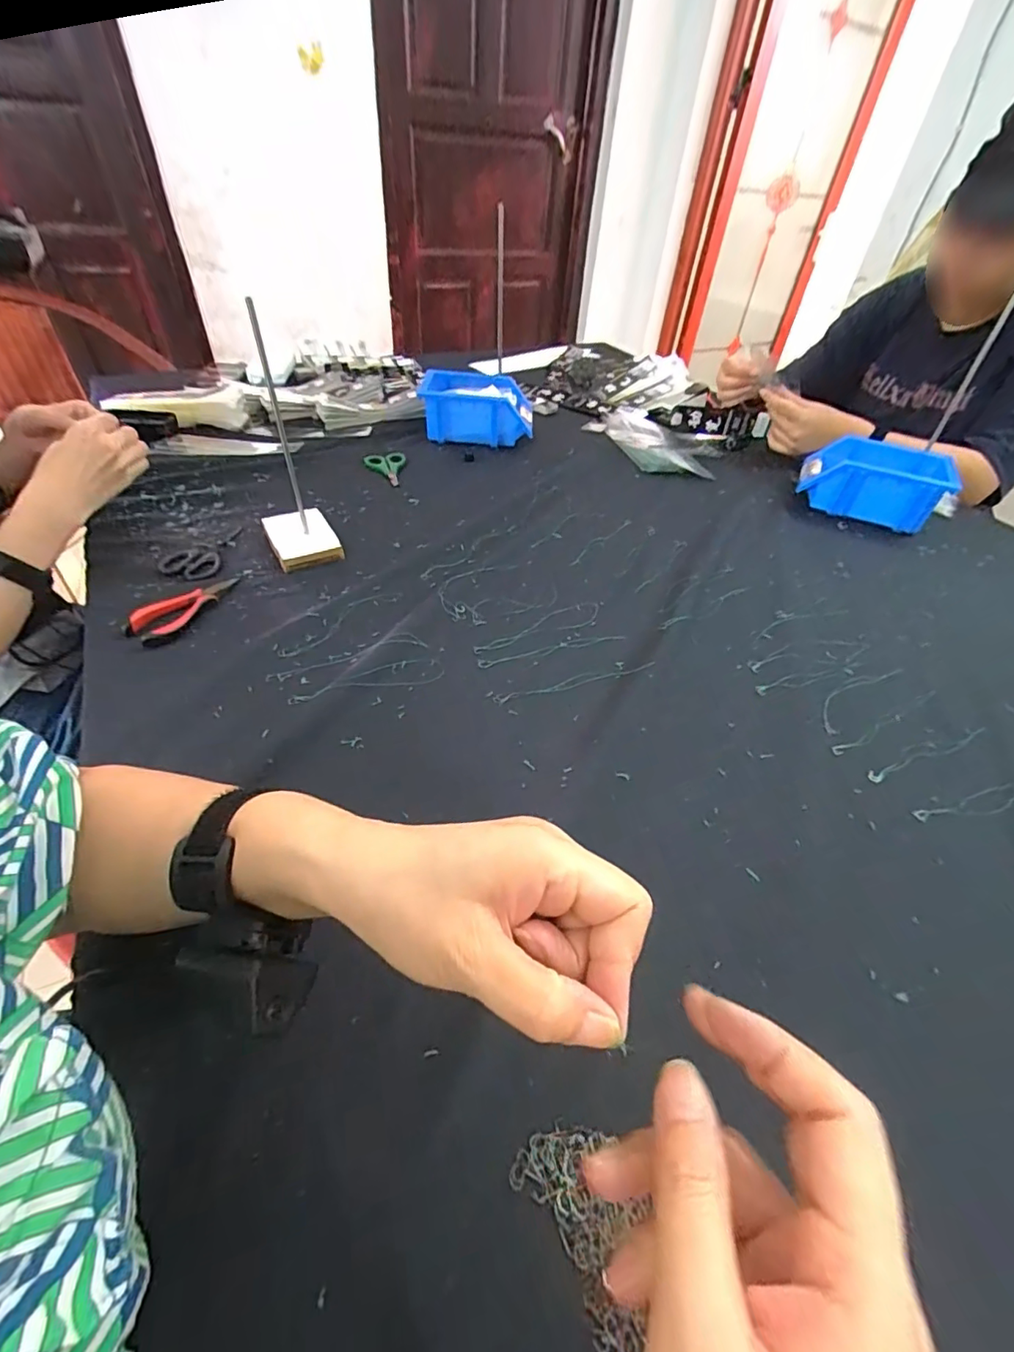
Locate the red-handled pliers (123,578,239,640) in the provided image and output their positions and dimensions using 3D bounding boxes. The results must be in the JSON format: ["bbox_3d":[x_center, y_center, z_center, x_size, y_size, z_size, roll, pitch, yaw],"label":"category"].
[{"bbox_3d":[-0.323,-0.074,0.538,0.039,0.015,0.115,23,48,17],"label":"red-handled pliers"}]

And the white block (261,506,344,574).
[{"bbox_3d":[-0.241,-0.162,0.630,0.071,0.019,0.108,-20,50,-23],"label":"white block"}]

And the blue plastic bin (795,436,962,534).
[{"bbox_3d":[0.539,-0.280,0.779,0.189,0.082,0.124,24,48,18],"label":"blue plastic bin"}]

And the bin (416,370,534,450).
[{"bbox_3d":[-0.051,-0.446,0.890,0.186,0.077,0.141,2,45,-3],"label":"bin"}]

